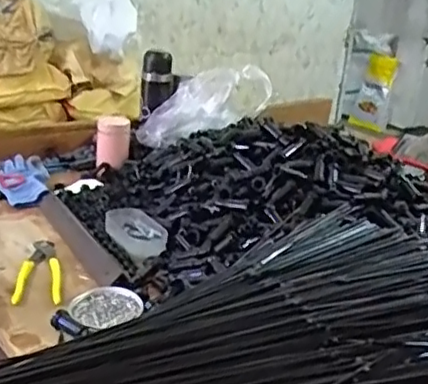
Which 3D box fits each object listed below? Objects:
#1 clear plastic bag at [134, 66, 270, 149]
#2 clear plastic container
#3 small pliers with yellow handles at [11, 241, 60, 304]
[{"bbox_3d":[-0.027,-0.179,1.262,0.287,0.105,0.070,-22,19,10],"label":"clear plastic bag"},{"bbox_3d":[-0.122,0.059,0.976,0.073,0.030,0.161,-8,25,-31],"label":"clear plastic container"},{"bbox_3d":[-0.245,0.108,0.871,0.060,0.017,0.152,0,22,-13],"label":"small pliers with yellow handles"}]

